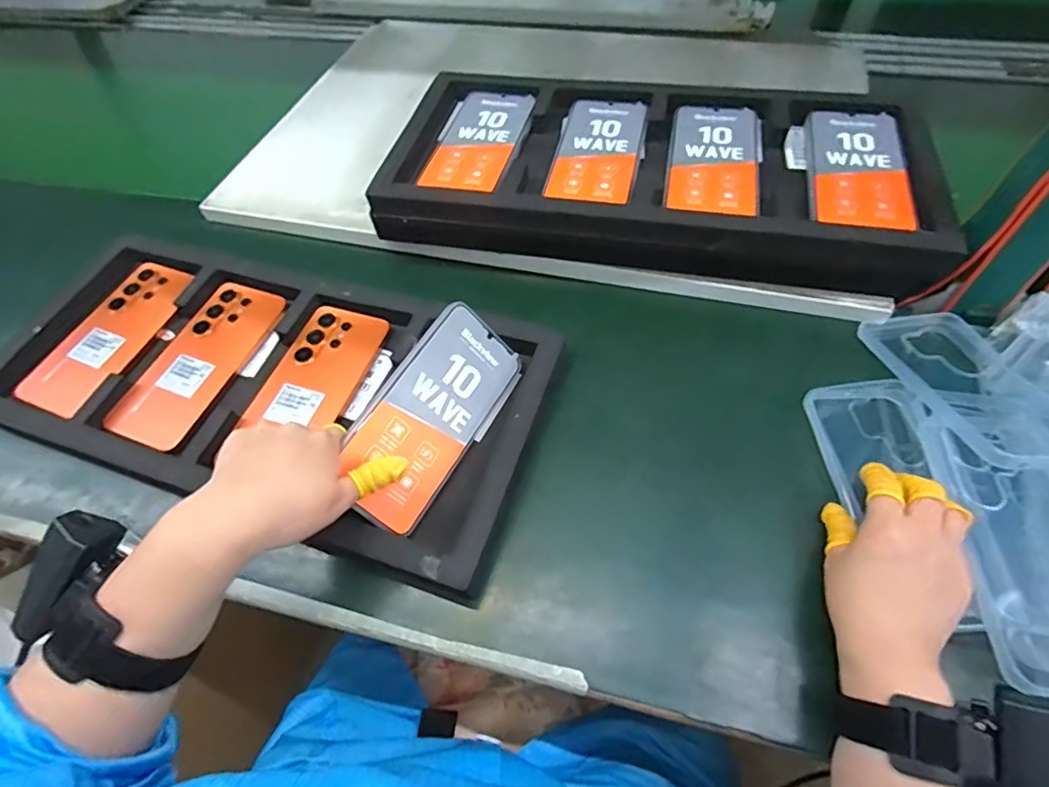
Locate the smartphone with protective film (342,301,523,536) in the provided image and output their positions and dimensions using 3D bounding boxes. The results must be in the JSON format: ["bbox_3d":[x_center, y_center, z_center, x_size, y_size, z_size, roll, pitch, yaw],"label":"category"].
[{"bbox_3d":[-0.067,0.016,0.410,0.007,0.083,0.166,-10,42,55],"label":"smartphone with protective film"}]

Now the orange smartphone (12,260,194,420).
[{"bbox_3d":[-0.383,-0.057,0.508,0.079,0.009,0.170,17,59,15],"label":"orange smartphone"}]

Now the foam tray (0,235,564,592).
[{"bbox_3d":[-0.218,-0.015,0.469,0.470,0.030,0.227,17,59,16],"label":"foam tray"}]

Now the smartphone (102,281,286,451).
[{"bbox_3d":[-0.291,-0.031,0.490,0.075,0.012,0.169,16,58,15],"label":"smartphone"}]

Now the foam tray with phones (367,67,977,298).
[{"bbox_3d":[0.114,-0.211,0.531,0.488,0.066,0.228,9,57,11],"label":"foam tray with phones"}]

